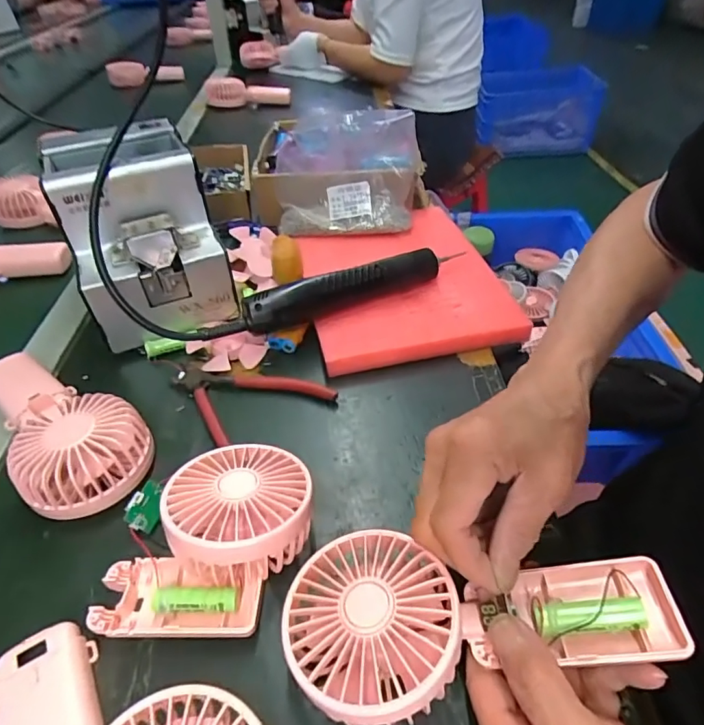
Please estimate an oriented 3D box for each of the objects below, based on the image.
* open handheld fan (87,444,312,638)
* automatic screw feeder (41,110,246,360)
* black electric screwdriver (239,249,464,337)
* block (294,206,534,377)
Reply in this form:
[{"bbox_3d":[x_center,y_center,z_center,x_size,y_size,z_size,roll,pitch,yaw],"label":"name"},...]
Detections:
[{"bbox_3d":[-0.086,0.098,0.299,0.124,0.055,0.122,-1,43,2],"label":"open handheld fan"},{"bbox_3d":[-0.203,-0.126,0.469,0.124,0.151,0.155,-19,46,-17],"label":"automatic screw feeder"},{"bbox_3d":[0.005,-0.078,0.470,0.226,0.033,0.025,-20,45,-17],"label":"black electric screwdriver"},{"bbox_3d":[0.049,-0.085,0.504,0.191,0.030,0.216,-11,44,-9],"label":"block"}]

